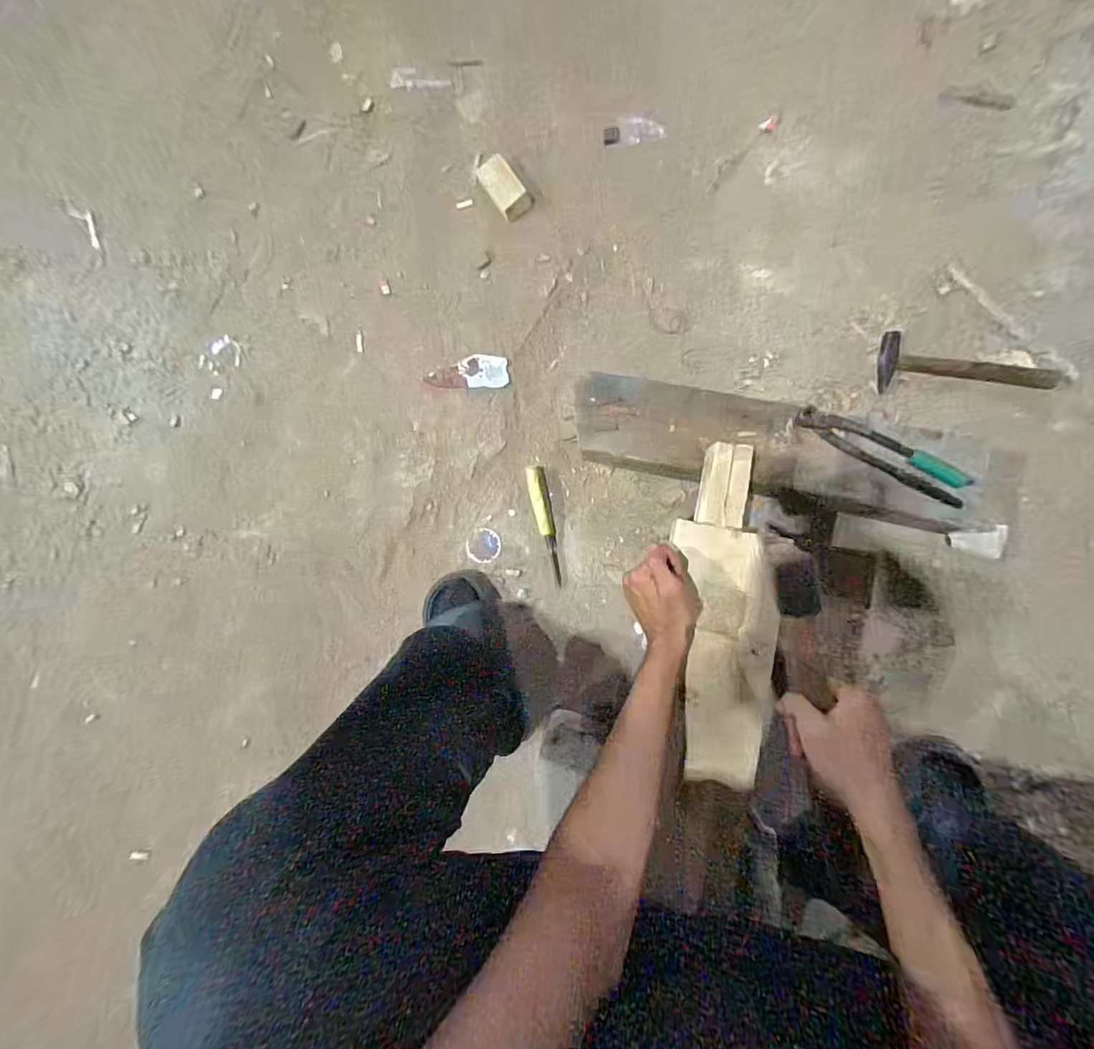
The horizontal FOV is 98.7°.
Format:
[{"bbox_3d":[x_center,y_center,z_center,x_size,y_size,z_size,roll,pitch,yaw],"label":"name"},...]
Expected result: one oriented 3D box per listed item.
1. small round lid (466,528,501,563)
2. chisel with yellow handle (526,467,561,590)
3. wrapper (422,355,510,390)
[{"bbox_3d":[-0.100,0.034,0.745,0.052,0.006,0.053,-1,84,7],"label":"small round lid"},{"bbox_3d":[-0.003,0.000,0.722,0.027,0.028,0.181,-11,83,6],"label":"chisel with yellow handle"},{"bbox_3d":[-0.130,-0.250,0.767,0.136,0.004,0.056,4,85,7],"label":"wrapper"}]

